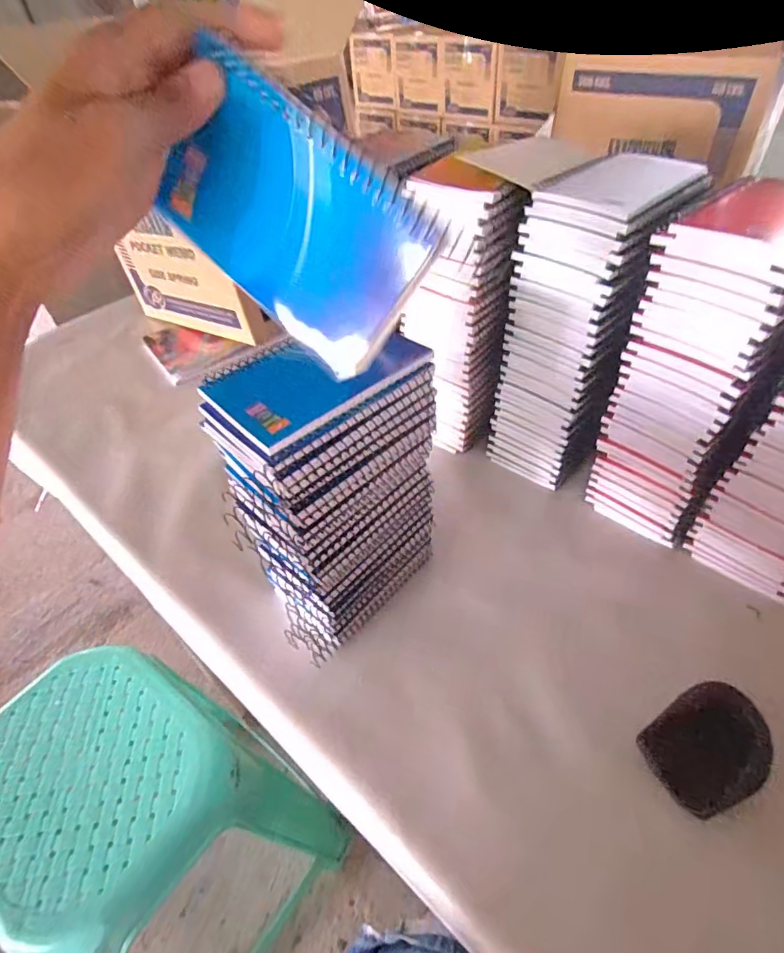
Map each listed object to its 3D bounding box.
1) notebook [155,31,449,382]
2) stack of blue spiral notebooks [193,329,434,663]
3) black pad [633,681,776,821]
[{"bbox_3d":[-0.046,-0.114,0.234,0.122,0.084,0.006,41,36,-1],"label":"notebook"},{"bbox_3d":[-0.044,0.012,0.406,0.139,0.250,0.092,-37,54,-27],"label":"stack of blue spiral notebooks"},{"bbox_3d":[0.227,0.192,0.361,0.090,0.016,0.064,-27,49,-20],"label":"black pad"}]

